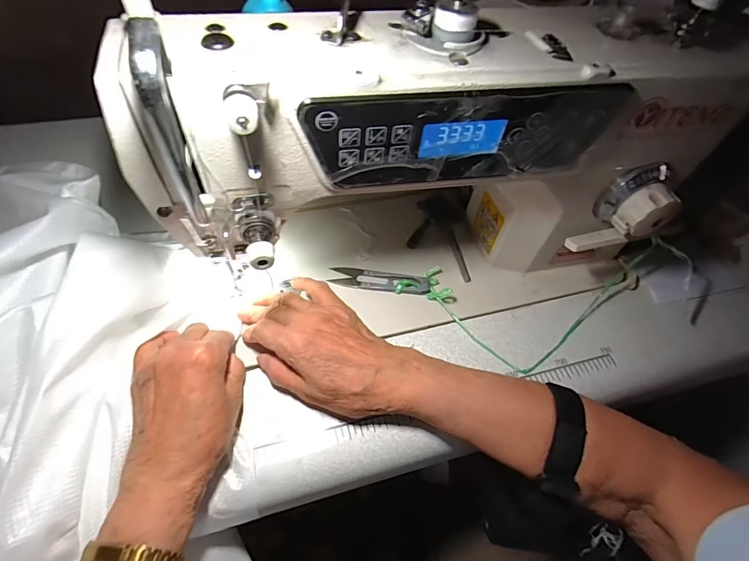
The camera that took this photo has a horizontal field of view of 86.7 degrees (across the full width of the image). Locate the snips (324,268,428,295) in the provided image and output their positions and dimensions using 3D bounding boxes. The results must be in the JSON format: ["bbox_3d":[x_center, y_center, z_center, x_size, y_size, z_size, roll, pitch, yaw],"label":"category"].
[{"bbox_3d":[0.006,-0.002,0.392,0.098,0.008,0.023,9,54,1],"label":"snips"}]

